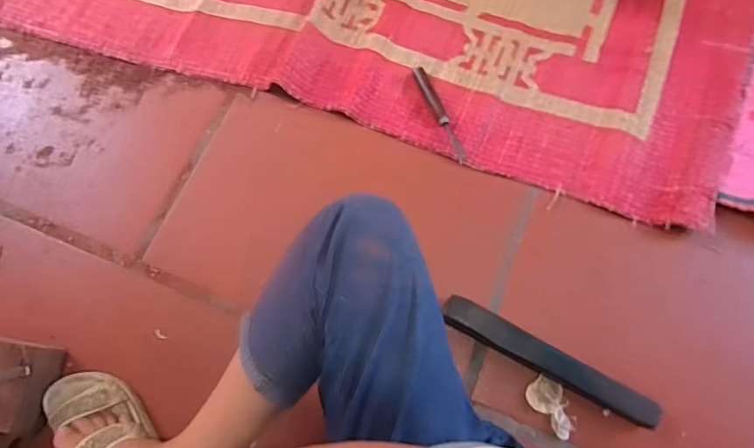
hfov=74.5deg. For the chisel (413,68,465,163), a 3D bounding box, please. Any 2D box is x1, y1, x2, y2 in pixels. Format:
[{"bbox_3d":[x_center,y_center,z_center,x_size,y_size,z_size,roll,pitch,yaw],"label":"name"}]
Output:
[{"bbox_3d":[0.101,-0.179,0.802,0.020,0.019,0.176,-22,76,-8],"label":"chisel"}]

